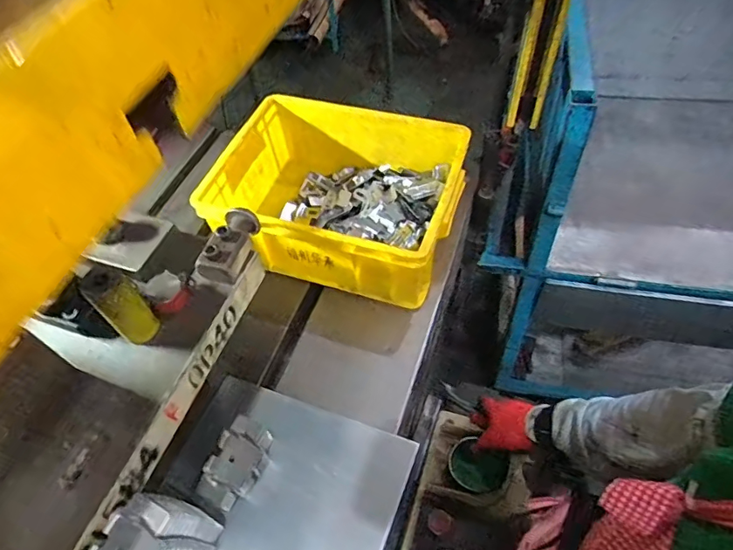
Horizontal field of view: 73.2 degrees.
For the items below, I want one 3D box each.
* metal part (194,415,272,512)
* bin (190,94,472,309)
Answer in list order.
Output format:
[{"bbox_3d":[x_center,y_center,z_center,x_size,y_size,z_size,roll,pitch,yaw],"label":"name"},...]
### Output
[{"bbox_3d":[-0.146,0.212,0.558,0.052,0.047,0.091,15,57,15],"label":"metal part"},{"bbox_3d":[-0.037,-0.118,0.749,0.348,0.129,0.267,16,57,16],"label":"bin"}]

